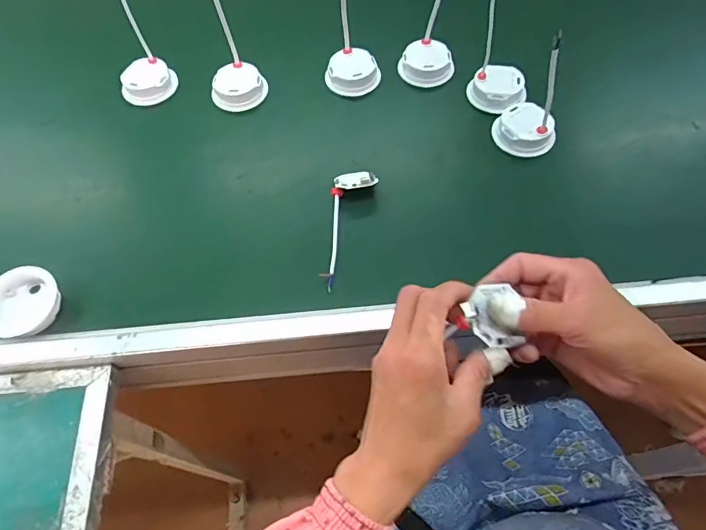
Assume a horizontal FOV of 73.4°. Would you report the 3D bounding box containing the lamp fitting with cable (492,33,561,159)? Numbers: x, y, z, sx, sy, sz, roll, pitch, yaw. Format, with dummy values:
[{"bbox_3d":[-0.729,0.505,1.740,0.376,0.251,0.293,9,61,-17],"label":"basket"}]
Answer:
[{"bbox_3d":[0.199,-0.179,0.510,0.067,0.128,0.053,23,64,14],"label":"lamp fitting with cable"}]

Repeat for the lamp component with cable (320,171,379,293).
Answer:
[{"bbox_3d":[-0.004,-0.042,0.504,0.048,0.031,0.136,6,62,4],"label":"lamp component with cable"}]

